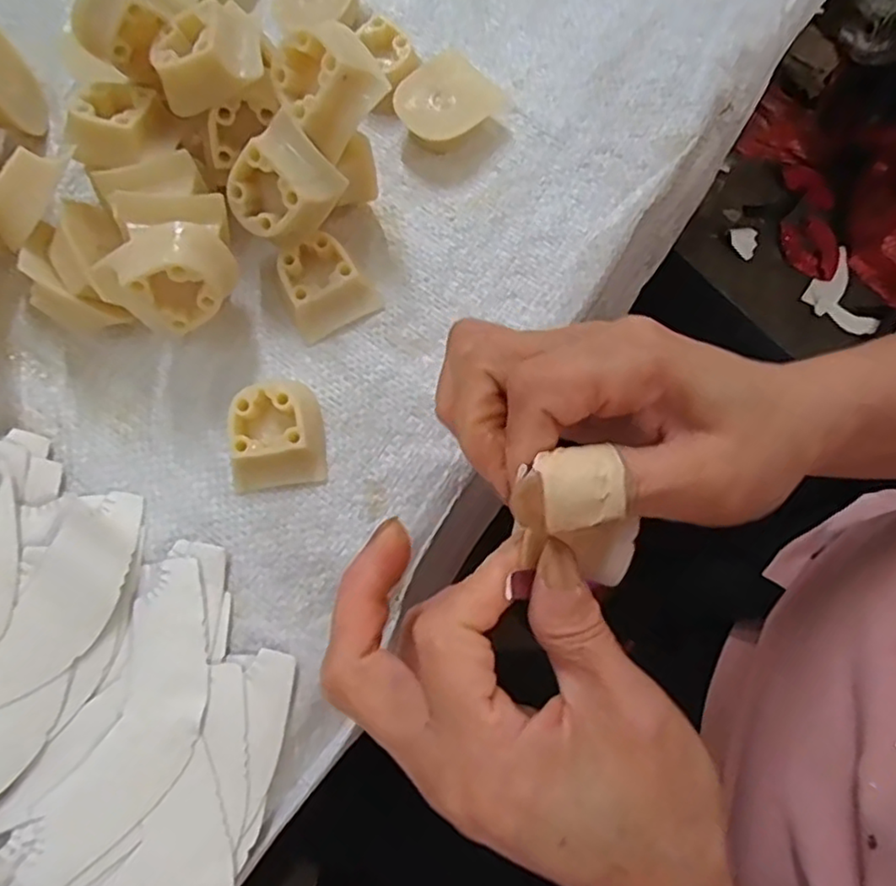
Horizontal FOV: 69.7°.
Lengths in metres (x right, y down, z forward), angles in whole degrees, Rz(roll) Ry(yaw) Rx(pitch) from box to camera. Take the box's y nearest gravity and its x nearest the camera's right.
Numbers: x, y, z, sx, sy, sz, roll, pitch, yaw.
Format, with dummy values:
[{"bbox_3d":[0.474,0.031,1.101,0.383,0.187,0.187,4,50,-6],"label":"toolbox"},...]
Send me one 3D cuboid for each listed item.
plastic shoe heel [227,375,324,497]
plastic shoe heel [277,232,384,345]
[{"bbox_3d":[-0.071,-0.005,0.264,0.036,0.017,0.044,-5,78,-2],"label":"plastic shoe heel"},{"bbox_3d":[-0.053,-0.069,0.280,0.036,0.016,0.036,-26,79,-6],"label":"plastic shoe heel"}]

